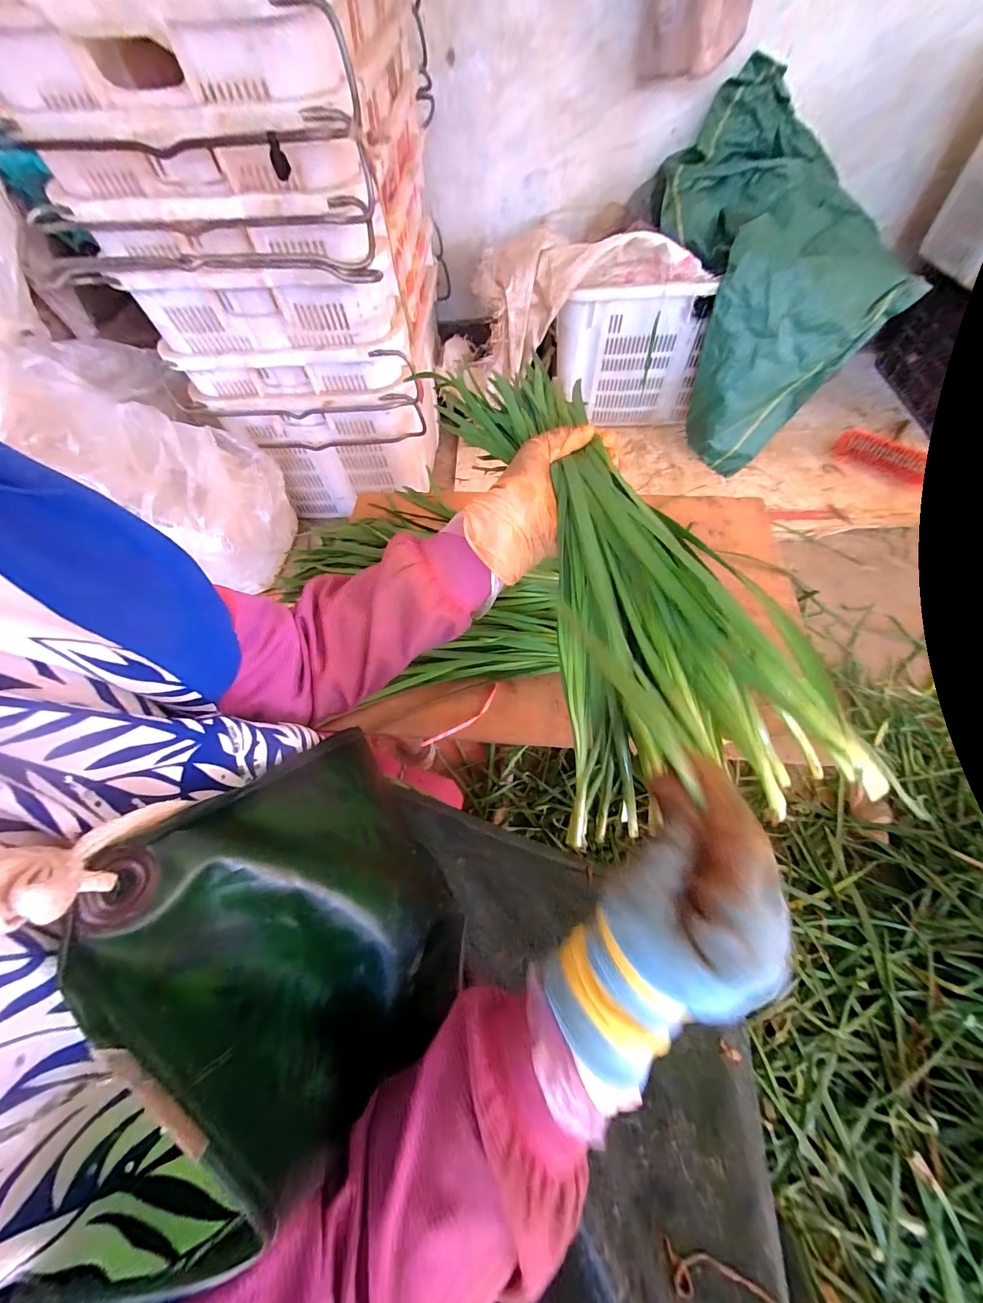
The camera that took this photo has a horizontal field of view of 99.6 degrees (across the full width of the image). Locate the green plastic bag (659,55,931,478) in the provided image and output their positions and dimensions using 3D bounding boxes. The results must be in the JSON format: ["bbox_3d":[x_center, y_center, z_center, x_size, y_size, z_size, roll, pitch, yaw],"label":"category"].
[{"bbox_3d":[0.648,-0.884,0.988,0.441,0.276,0.796,-6,93,0],"label":"green plastic bag"}]

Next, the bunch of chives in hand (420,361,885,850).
[{"bbox_3d":[0.070,-0.074,0.317,0.143,0.105,0.401,-19,71,-8],"label":"bunch of chives in hand"}]

